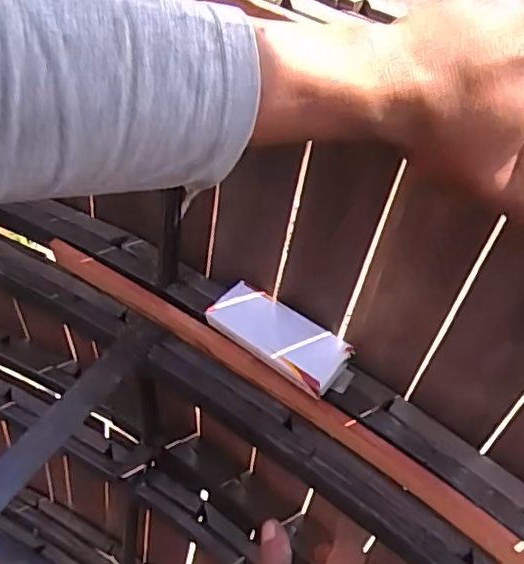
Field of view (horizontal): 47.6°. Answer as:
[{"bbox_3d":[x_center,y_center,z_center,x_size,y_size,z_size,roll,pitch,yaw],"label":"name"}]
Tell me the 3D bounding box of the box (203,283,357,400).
[{"bbox_3d":[0.015,0.048,0.538,0.128,0.023,0.052,31,54,21],"label":"box"}]

